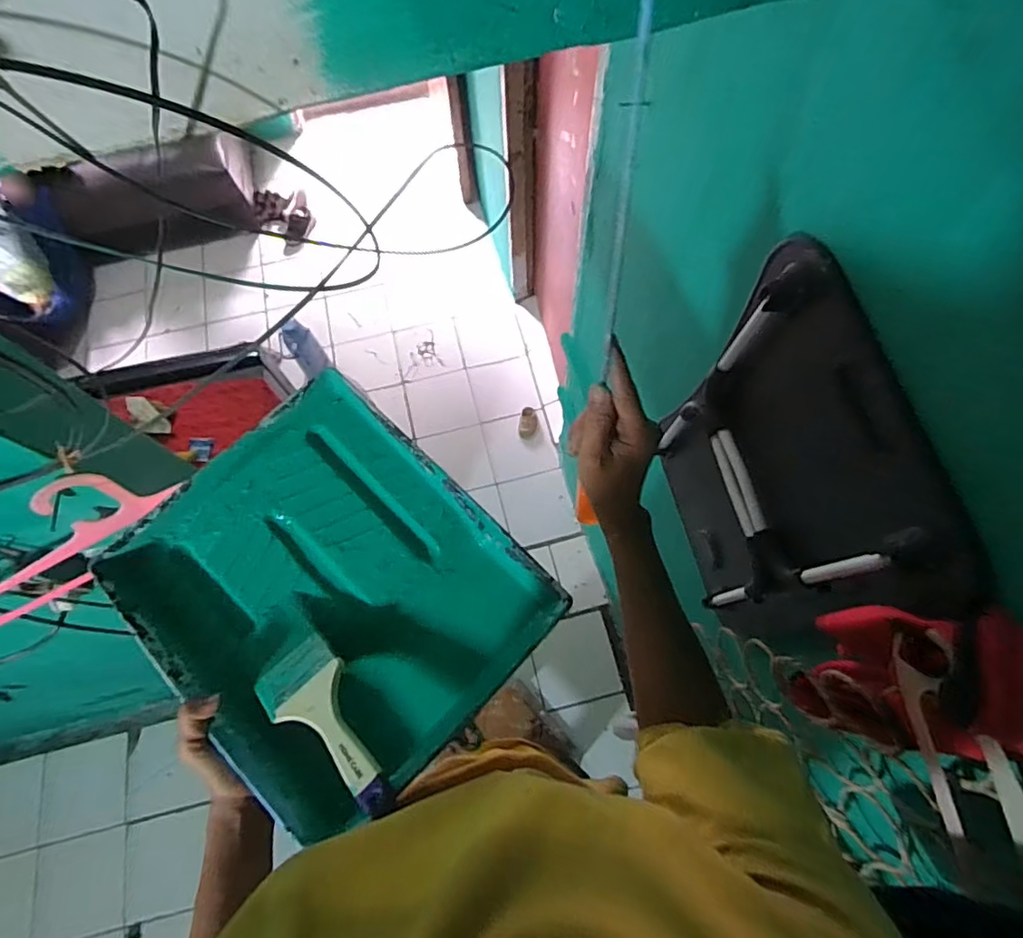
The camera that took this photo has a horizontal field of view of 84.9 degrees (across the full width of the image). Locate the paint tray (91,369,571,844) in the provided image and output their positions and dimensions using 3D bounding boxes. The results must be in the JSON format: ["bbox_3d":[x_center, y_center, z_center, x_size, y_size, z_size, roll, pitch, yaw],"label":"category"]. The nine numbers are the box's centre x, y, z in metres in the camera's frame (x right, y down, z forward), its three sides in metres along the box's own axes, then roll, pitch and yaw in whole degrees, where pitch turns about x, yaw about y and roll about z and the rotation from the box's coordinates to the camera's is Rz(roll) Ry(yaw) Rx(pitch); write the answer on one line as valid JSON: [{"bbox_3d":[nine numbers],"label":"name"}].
[{"bbox_3d":[-0.167,0.112,0.531,0.290,0.064,0.342,-43,74,-15],"label":"paint tray"}]

